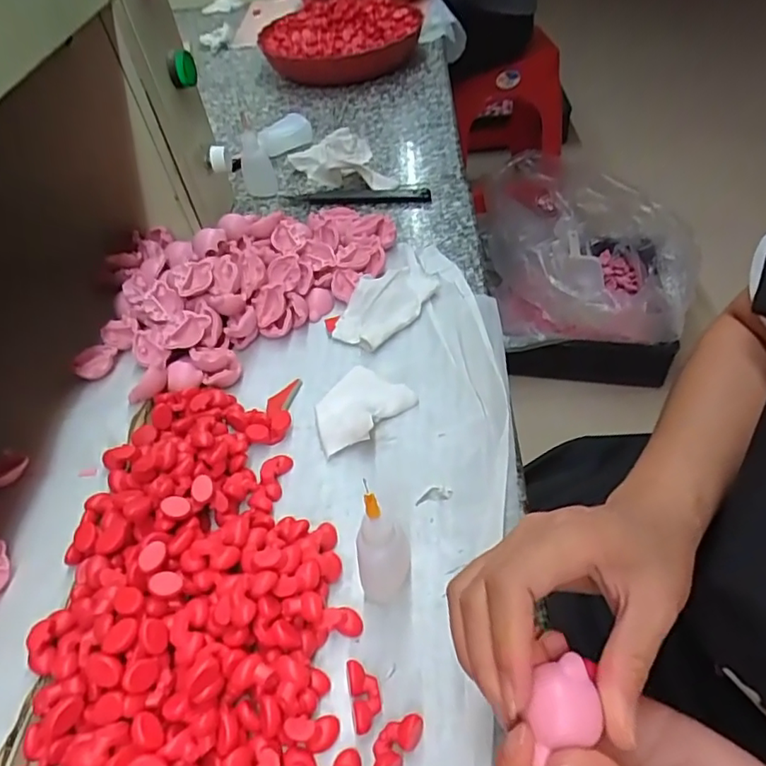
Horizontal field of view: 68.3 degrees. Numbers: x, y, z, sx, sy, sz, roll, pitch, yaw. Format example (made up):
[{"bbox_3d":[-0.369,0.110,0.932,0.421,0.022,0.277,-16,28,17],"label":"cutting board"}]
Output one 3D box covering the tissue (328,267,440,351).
[{"bbox_3d":[0.003,-0.067,0.448,0.052,0.018,0.094,22,54,20],"label":"tissue"}]

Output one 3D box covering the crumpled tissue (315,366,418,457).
[{"bbox_3d":[-0.018,0.015,0.386,0.051,0.015,0.071,33,58,27],"label":"crumpled tissue"}]

